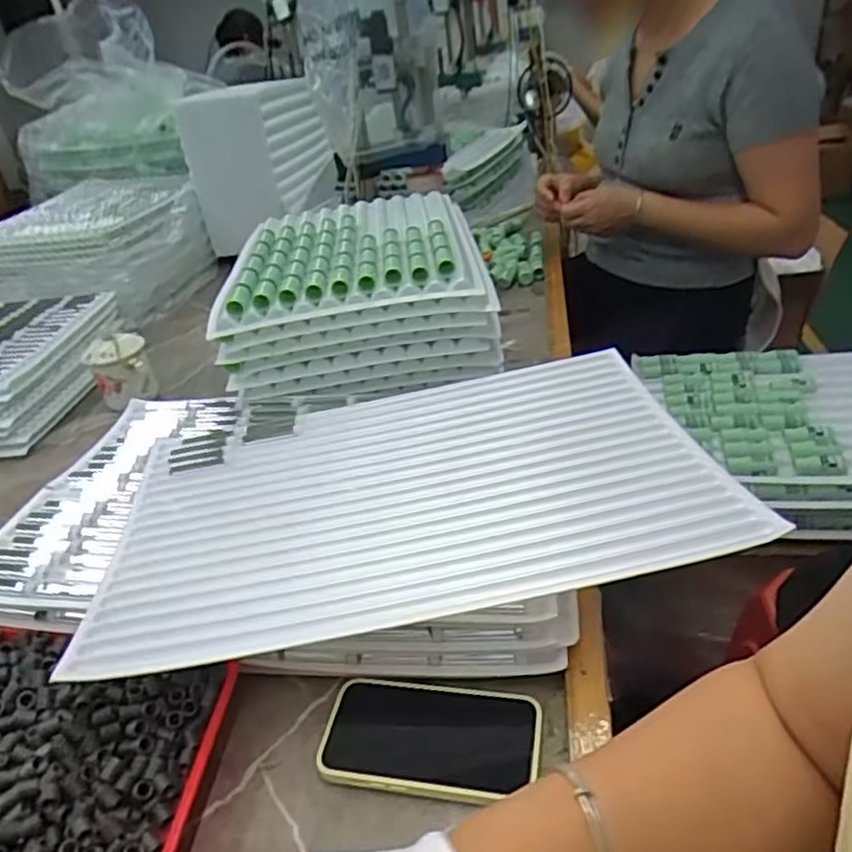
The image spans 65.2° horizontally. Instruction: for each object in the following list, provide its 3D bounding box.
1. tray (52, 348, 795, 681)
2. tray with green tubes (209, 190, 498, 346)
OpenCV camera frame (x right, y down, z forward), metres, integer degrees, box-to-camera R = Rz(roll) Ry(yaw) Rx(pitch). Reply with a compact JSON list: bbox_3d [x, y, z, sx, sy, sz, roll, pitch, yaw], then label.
[{"bbox_3d":[-0.015,0.047,0.580,0.485,0.020,0.322,-10,31,-4],"label":"tray"},{"bbox_3d":[-0.092,-0.231,0.881,0.299,0.054,0.383,-8,30,0],"label":"tray with green tubes"}]

